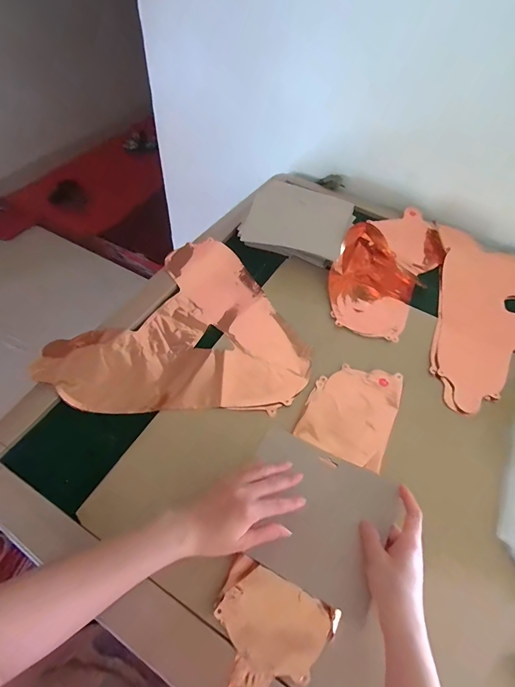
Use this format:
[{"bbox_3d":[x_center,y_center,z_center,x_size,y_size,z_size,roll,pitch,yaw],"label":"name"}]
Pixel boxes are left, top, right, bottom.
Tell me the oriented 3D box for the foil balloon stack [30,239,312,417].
[{"bbox_3d":[-0.120,-0.053,0.622,0.409,0.022,0.365,4,55,-1],"label":"foil balloon stack"}]

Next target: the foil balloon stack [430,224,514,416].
[{"bbox_3d":[0.450,-0.056,0.678,0.209,0.024,0.462,19,56,9],"label":"foil balloon stack"}]

